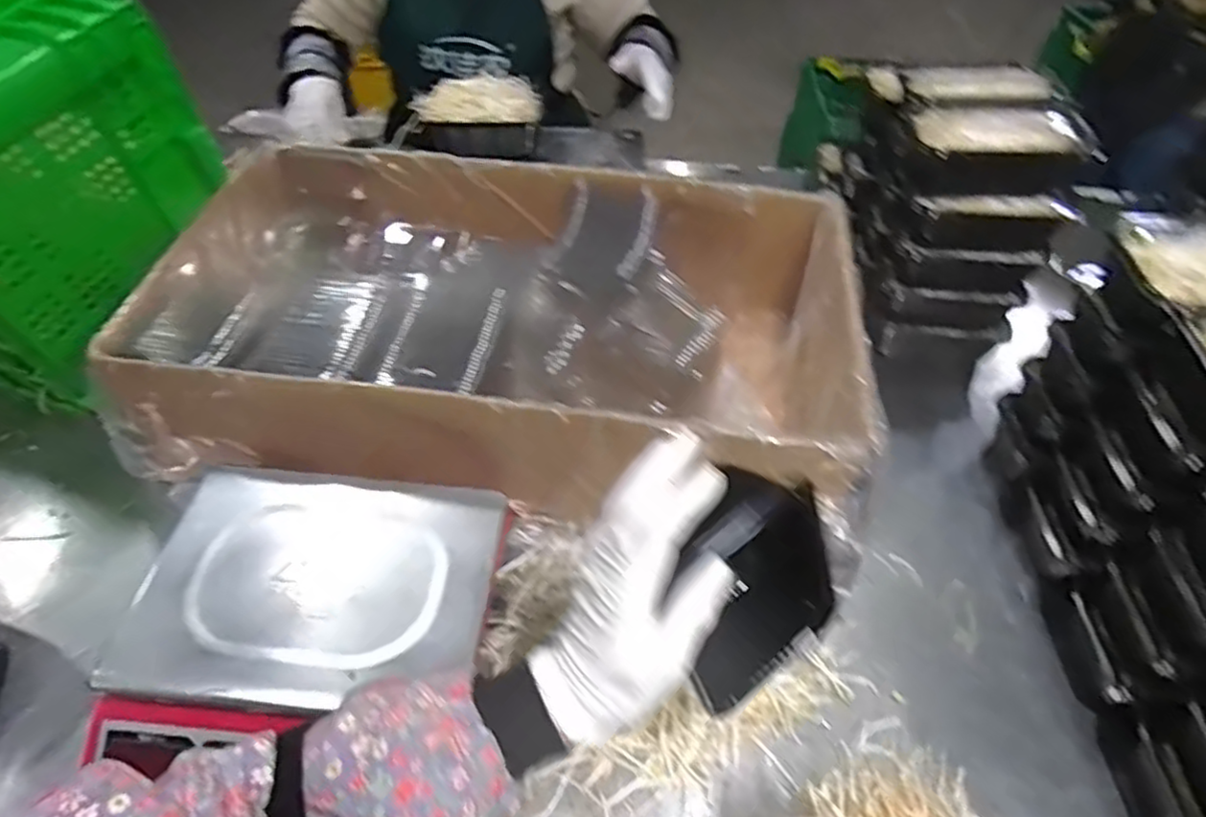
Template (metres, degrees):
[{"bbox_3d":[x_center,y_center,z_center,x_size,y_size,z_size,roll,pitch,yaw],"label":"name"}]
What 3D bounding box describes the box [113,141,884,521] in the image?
[{"bbox_3d":[-0.097,-0.093,0.825,0.764,0.184,0.453,5,49,3],"label":"box"}]

